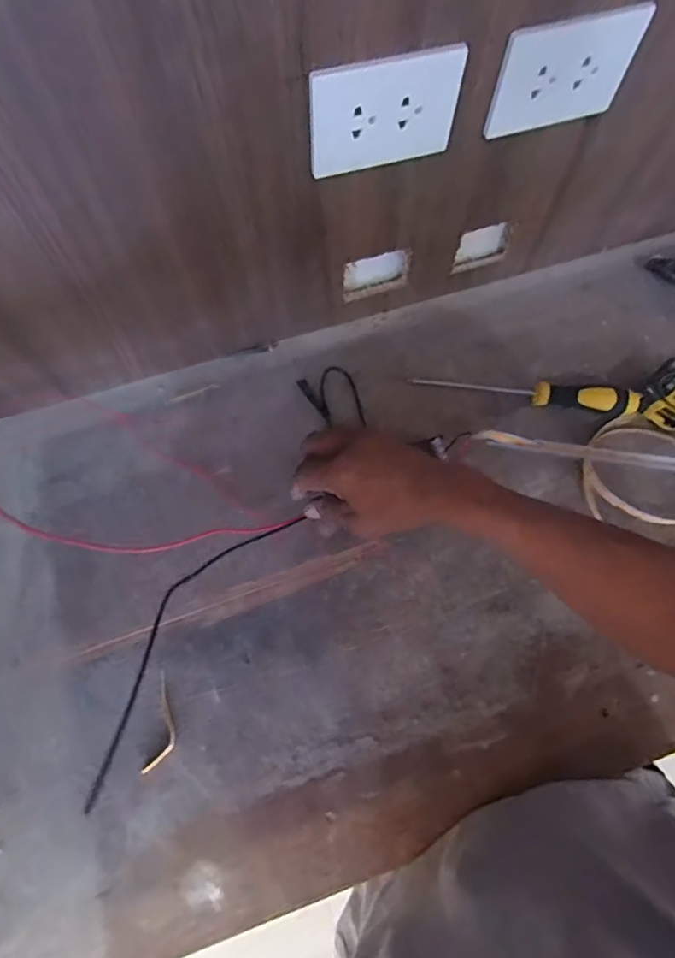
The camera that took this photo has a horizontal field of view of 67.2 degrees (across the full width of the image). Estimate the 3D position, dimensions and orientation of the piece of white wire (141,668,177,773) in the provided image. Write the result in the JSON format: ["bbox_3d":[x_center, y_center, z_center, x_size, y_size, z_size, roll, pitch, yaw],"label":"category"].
[{"bbox_3d":[-0.158,0.223,0.466,0.024,0.004,0.084,4,69,2],"label":"piece of white wire"}]

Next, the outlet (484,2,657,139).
[{"bbox_3d":[0.186,-0.330,0.416,0.121,0.079,0.004,-17,71,-8],"label":"outlet"}]

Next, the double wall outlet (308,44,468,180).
[{"bbox_3d":[0.037,-0.283,0.397,0.118,0.081,0.005,-16,71,-8],"label":"double wall outlet"}]

